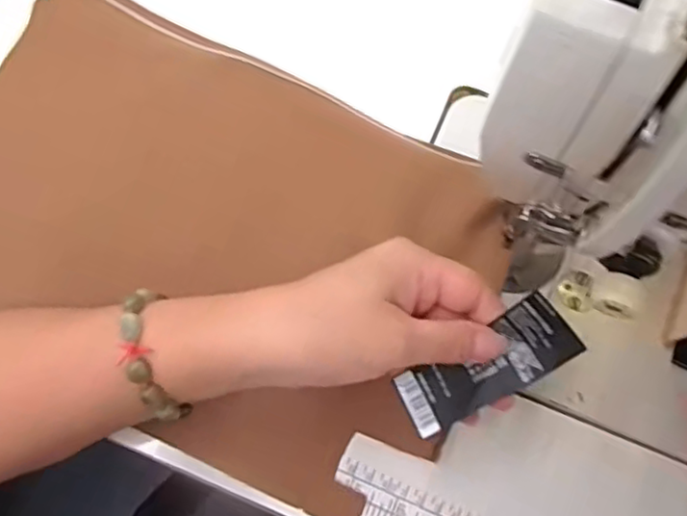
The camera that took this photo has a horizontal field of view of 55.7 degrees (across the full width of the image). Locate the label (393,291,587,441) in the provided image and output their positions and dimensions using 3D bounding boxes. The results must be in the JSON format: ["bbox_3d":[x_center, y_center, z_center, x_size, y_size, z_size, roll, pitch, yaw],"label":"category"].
[{"bbox_3d":[0.068,0.053,0.315,0.087,0.014,0.033,-34,73,15],"label":"label"}]

